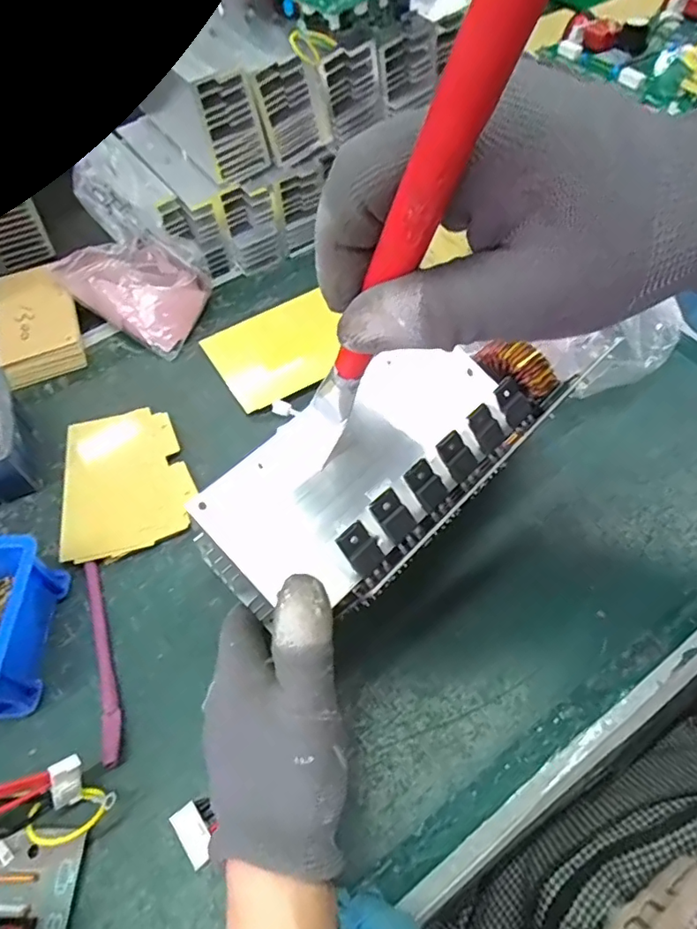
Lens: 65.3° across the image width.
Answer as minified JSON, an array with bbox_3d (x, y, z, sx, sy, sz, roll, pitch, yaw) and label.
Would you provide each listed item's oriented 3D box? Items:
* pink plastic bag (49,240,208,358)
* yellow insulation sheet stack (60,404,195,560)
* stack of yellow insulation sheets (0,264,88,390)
[{"bbox_3d":[-0.196,-0.166,0.499,0.135,0.043,0.091,23,61,16],"label":"pink plastic bag"},{"bbox_3d":[-0.165,0.009,0.406,0.089,0.010,0.124,-13,58,-6],"label":"yellow insulation sheet stack"},{"bbox_3d":[-0.279,-0.129,0.490,0.066,0.025,0.125,-22,59,-11],"label":"stack of yellow insulation sheets"}]

